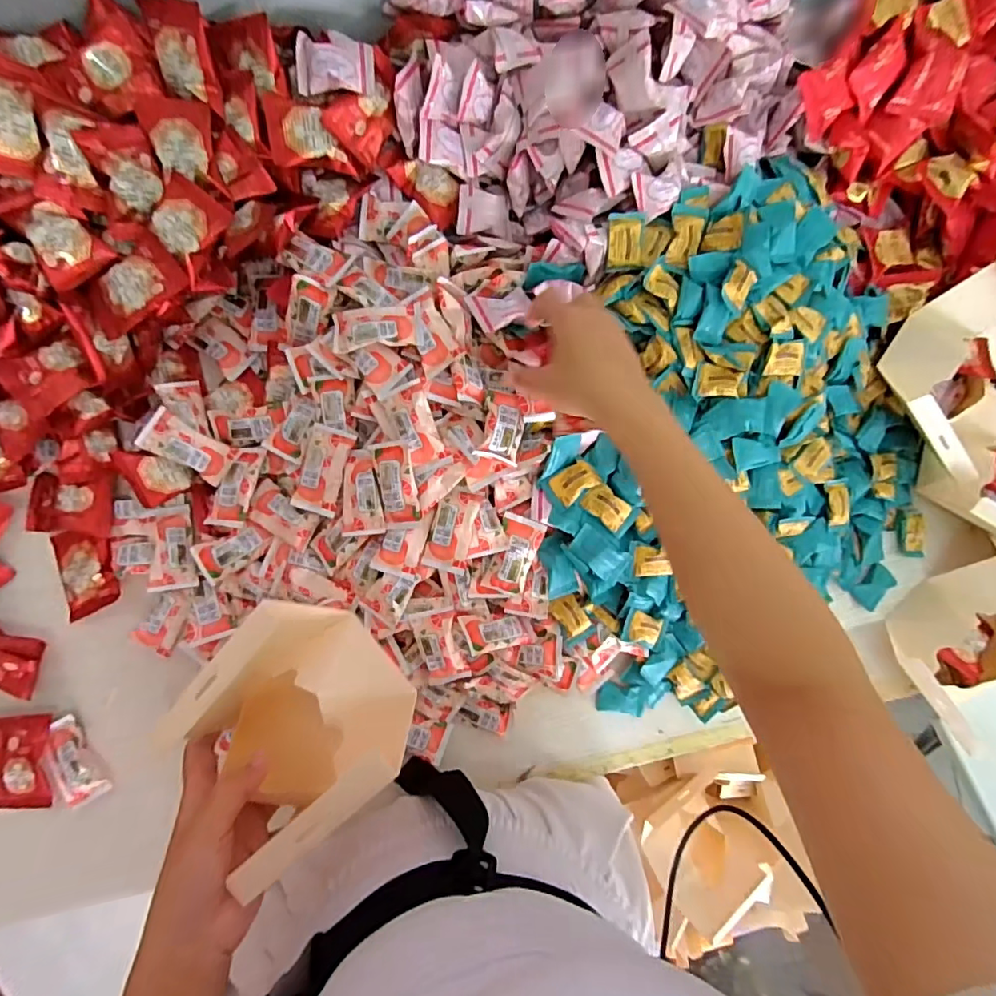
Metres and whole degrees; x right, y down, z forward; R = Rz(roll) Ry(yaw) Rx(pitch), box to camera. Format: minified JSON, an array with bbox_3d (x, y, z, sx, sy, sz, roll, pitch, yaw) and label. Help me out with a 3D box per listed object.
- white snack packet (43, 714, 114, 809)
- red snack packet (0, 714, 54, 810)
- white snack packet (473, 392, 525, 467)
[{"bbox_3d":[-0.369,0.229,0.458,0.029,0.009,0.075,-27,90,-9],"label":"white snack packet"},{"bbox_3d":[-0.411,0.228,0.453,0.050,0.013,0.077,-4,86,-8],"label":"red snack packet"},{"bbox_3d":[0.004,-0.060,0.455,0.035,0.017,0.056,13,84,-7],"label":"white snack packet"}]

